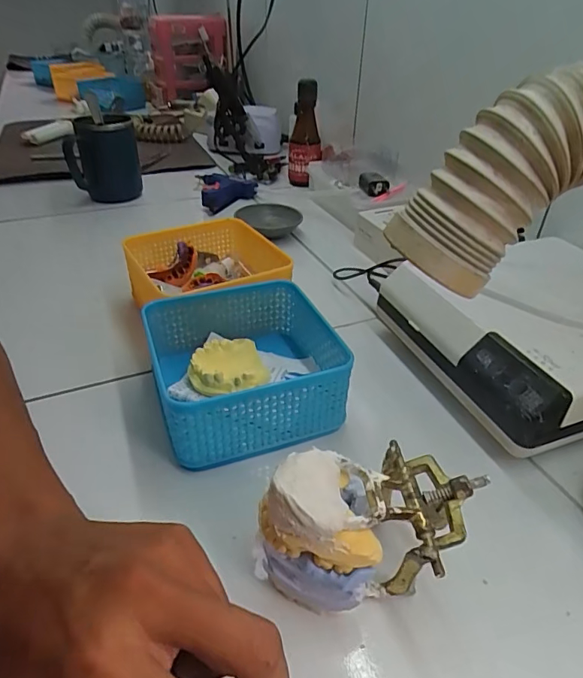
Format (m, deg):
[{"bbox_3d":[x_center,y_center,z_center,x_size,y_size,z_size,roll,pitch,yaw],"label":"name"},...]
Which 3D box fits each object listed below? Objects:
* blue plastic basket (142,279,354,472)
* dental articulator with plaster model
[{"bbox_3d":[-0.034,0.018,0.363,0.132,0.058,0.128,-12,39,-18],"label":"blue plastic basket"},{"bbox_3d":[0.042,0.101,0.248,0.110,0.082,0.066,-13,39,-19],"label":"dental articulator with plaster model"}]

